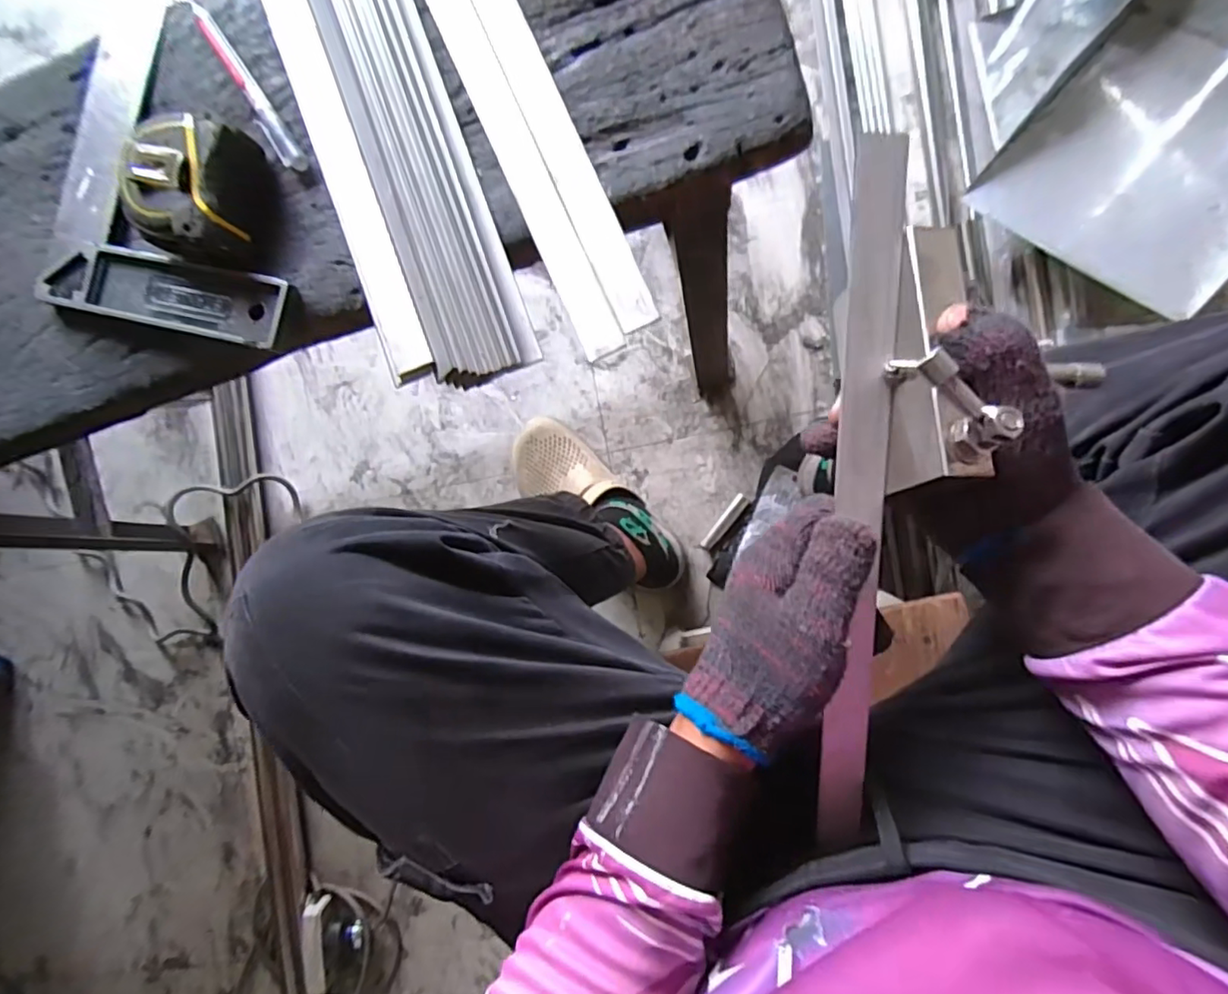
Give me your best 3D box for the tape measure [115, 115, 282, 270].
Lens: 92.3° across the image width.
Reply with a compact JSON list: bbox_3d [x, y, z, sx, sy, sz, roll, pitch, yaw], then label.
[{"bbox_3d":[-0.258,-0.190,0.367,0.075,0.038,0.080,16,93,9],"label":"tape measure"}]

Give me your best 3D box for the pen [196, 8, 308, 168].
[{"bbox_3d":[-0.239,-0.265,0.383,0.015,0.011,0.123,-35,85,8],"label":"pen"}]

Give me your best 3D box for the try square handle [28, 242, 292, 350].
[{"bbox_3d":[-0.294,-0.133,0.385,0.168,0.015,0.045,13,93,9],"label":"try square handle"}]

